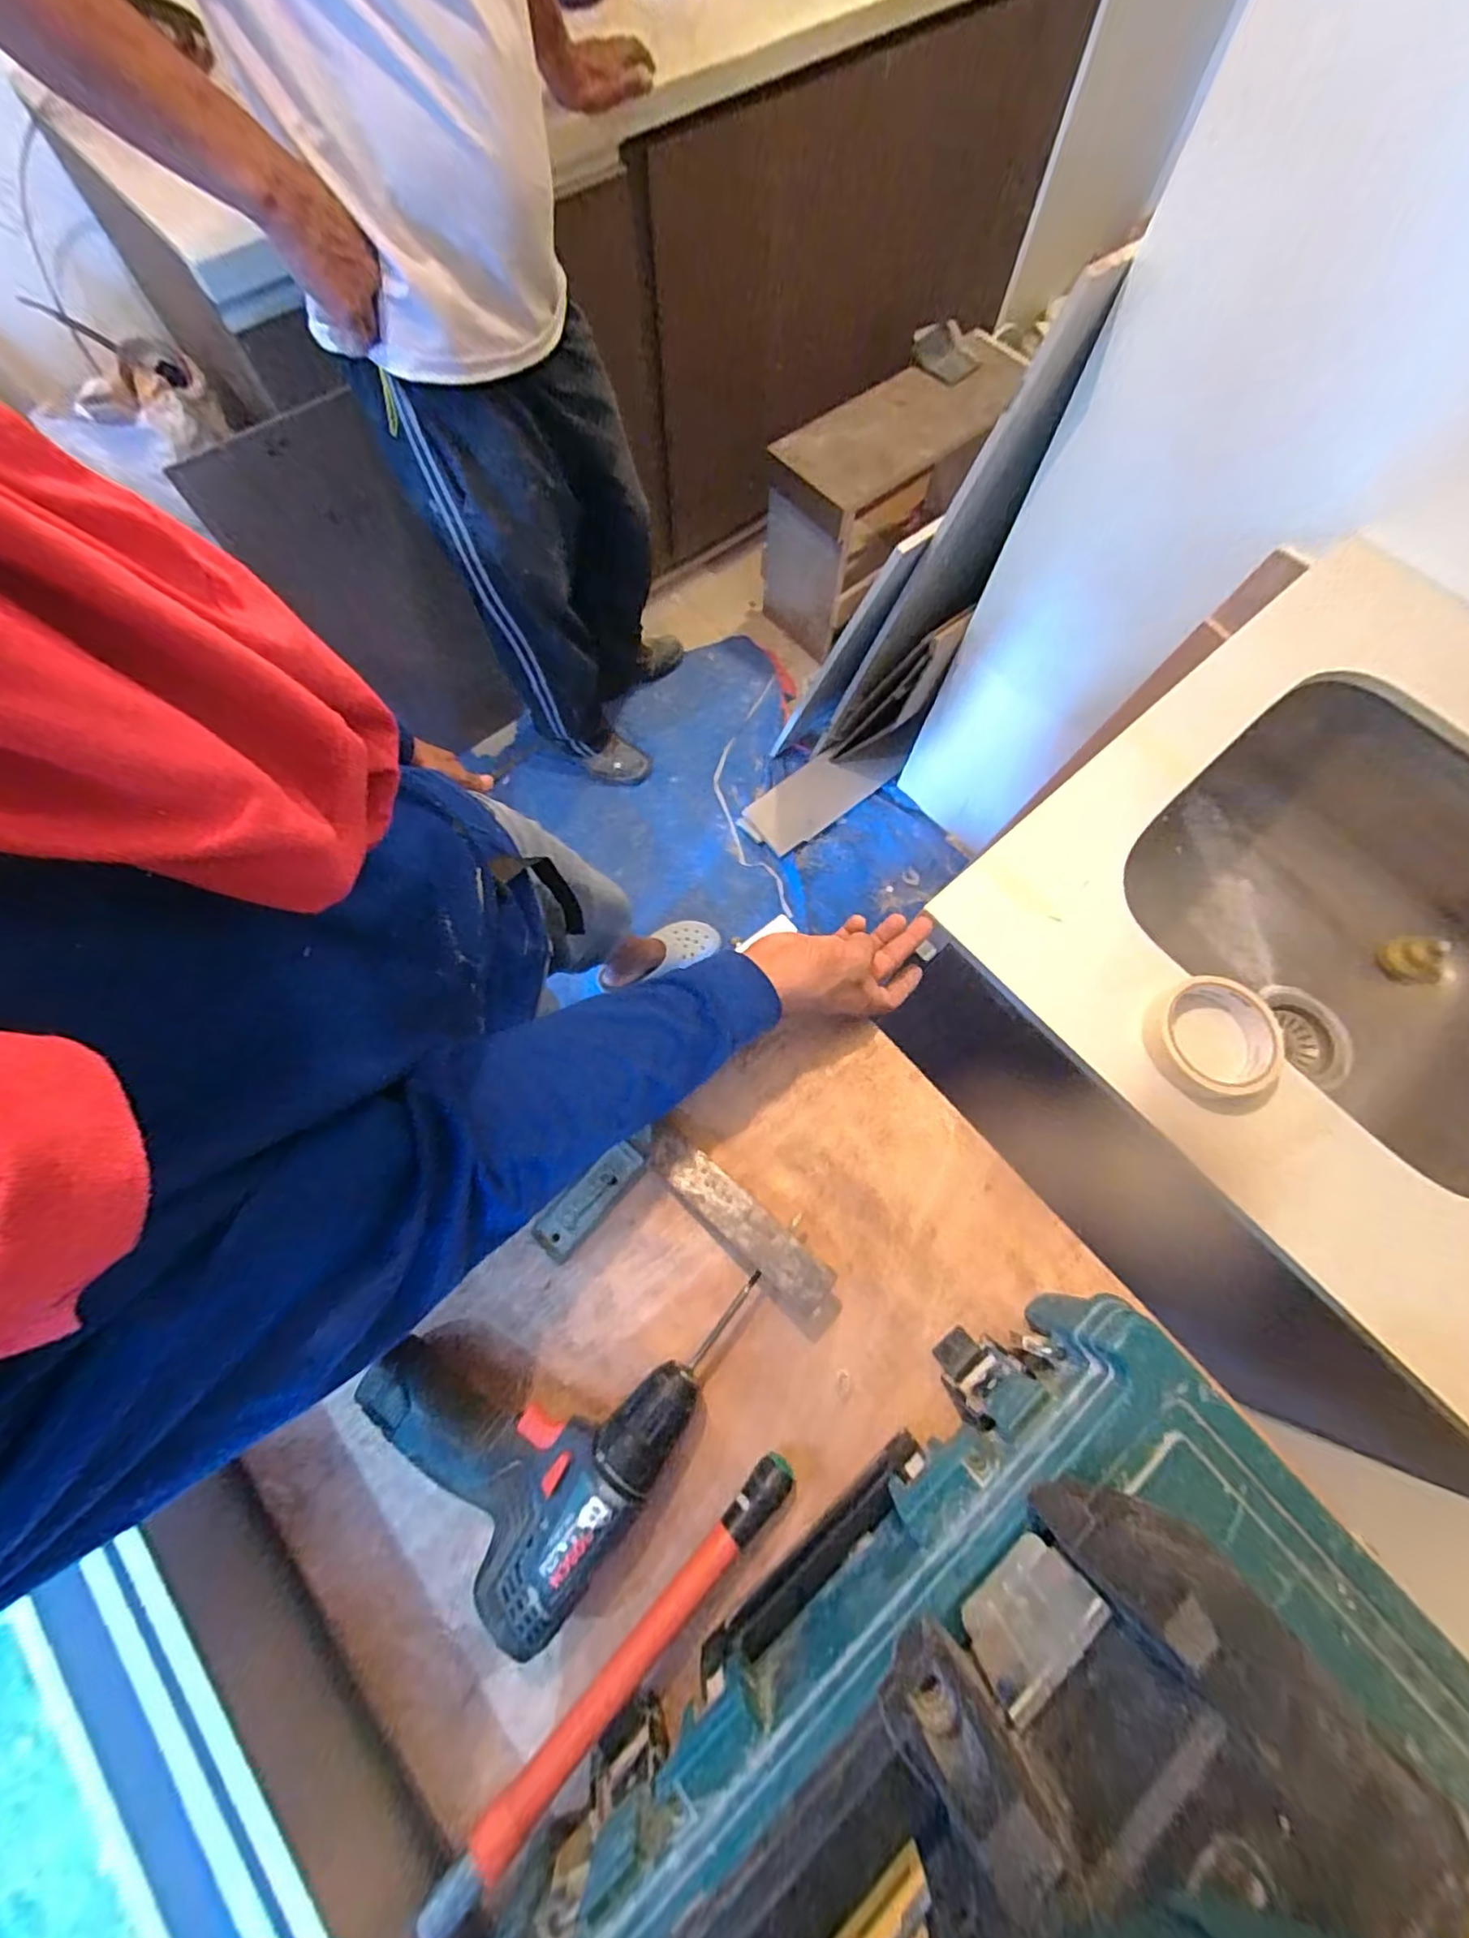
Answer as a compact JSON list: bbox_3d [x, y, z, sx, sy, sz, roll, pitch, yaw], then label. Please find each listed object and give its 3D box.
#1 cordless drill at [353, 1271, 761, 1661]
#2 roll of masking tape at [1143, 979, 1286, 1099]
[{"bbox_3d":[-0.113,0.264,0.421,0.177,0.052,0.216,40,75,11],"label":"cordless drill"},{"bbox_3d":[0.368,0.053,0.496,0.095,0.028,0.088,0,71,-1],"label":"roll of masking tape"}]

